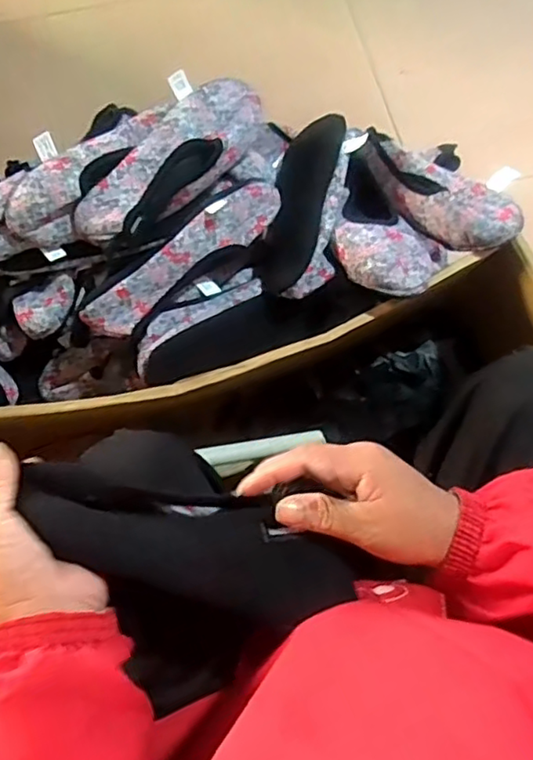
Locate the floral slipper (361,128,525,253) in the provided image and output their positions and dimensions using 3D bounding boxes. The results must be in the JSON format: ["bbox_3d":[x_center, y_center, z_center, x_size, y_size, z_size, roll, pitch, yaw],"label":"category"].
[{"bbox_3d":[0.202,-0.228,0.742,0.103,0.064,0.218,-34,59,-11],"label":"floral slipper"}]

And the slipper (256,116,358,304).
[{"bbox_3d":[0.042,-0.206,0.748,0.096,0.074,0.251,10,70,4],"label":"slipper"}]

